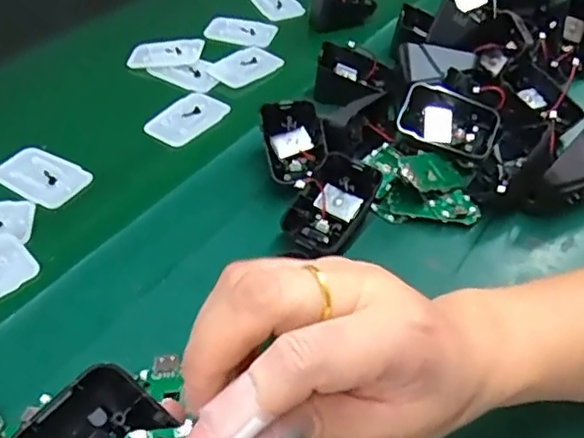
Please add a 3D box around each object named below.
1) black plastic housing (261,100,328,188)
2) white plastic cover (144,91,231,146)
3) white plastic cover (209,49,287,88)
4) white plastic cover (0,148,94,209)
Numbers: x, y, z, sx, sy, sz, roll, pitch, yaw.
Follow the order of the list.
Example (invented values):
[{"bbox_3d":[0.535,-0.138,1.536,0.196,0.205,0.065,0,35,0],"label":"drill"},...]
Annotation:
[{"bbox_3d":[0.002,-0.056,0.436,0.043,0.023,0.065,-8,80,0],"label":"black plastic housing"},{"bbox_3d":[-0.088,-0.087,0.505,0.043,0.004,0.069,30,53,24],"label":"white plastic cover"},{"bbox_3d":[-0.041,-0.142,0.558,0.044,0.008,0.066,35,55,27],"label":"white plastic cover"},{"bbox_3d":[-0.186,-0.033,0.450,0.063,0.004,0.043,27,51,21],"label":"white plastic cover"}]

